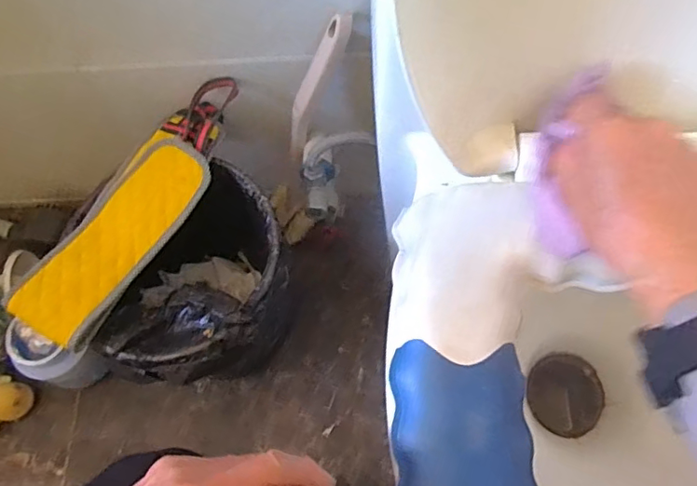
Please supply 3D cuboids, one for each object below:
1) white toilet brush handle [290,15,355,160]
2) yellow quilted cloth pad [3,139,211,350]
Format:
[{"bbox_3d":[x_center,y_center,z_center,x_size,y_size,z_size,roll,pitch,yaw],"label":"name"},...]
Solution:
[{"bbox_3d":[-0.042,-0.174,0.643,0.025,0.214,0.024,-14,64,-31],"label":"white toilet brush handle"},{"bbox_3d":[-0.255,-0.013,0.603,0.099,0.034,0.247,26,70,13],"label":"yellow quilted cloth pad"}]

